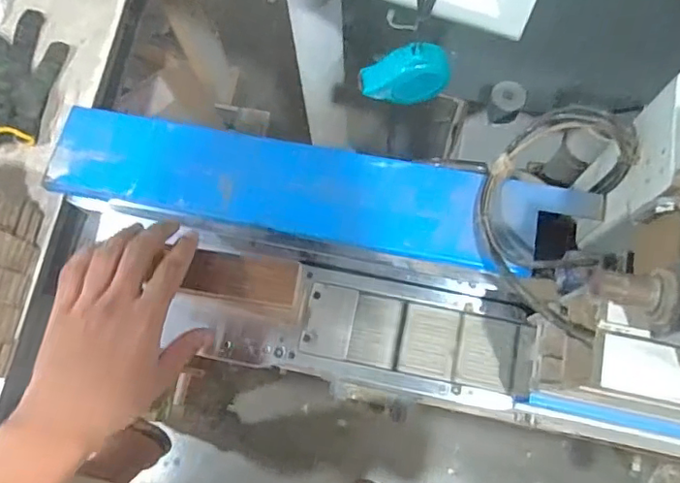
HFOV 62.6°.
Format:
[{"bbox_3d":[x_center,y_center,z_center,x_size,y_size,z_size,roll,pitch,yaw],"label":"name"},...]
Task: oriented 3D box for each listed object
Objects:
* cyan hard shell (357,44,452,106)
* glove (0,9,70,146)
[{"bbox_3d":[0.059,-0.151,0.507,0.080,0.051,0.030,0,74,2],"label":"cyan hard shell"},{"bbox_3d":[-0.435,-0.222,0.739,0.133,0.024,0.195,-9,73,-1],"label":"glove"}]

